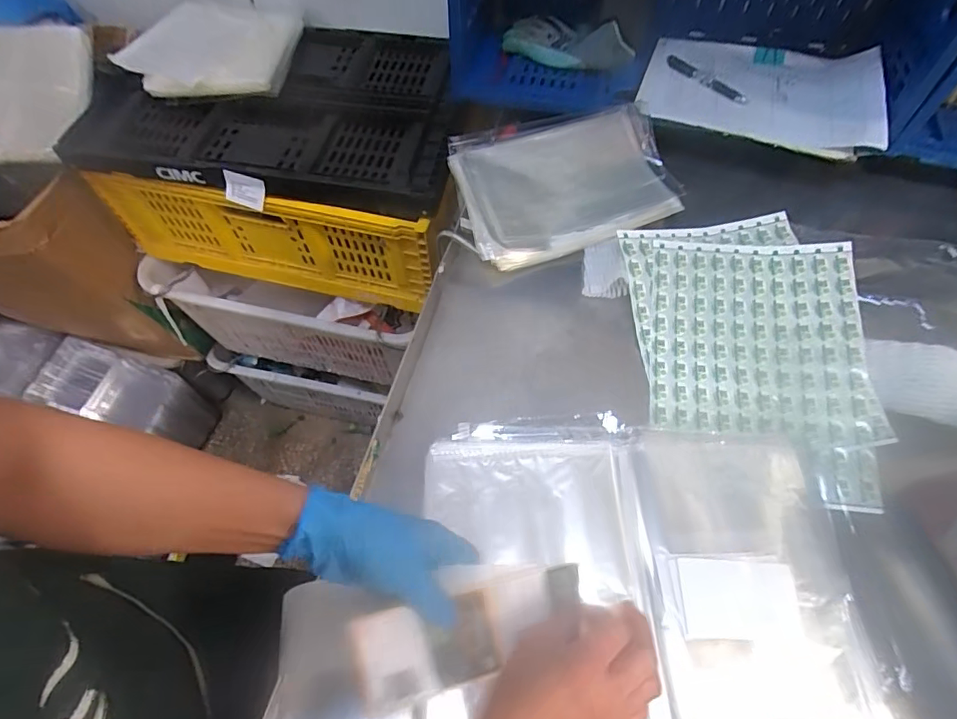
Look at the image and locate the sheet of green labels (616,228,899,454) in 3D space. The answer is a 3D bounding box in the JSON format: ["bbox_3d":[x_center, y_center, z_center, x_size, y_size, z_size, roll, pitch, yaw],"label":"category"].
[{"bbox_3d":[0.282,-0.035,0.538,0.244,0.047,0.237,7,60,3],"label":"sheet of green labels"}]

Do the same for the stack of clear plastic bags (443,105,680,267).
[{"bbox_3d":[0.113,-0.231,0.648,0.271,0.032,0.207,-9,72,-7],"label":"stack of clear plastic bags"}]

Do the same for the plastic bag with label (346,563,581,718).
[{"bbox_3d":[-0.002,0.197,0.369,0.173,0.020,0.060,-10,59,-26],"label":"plastic bag with label"}]

